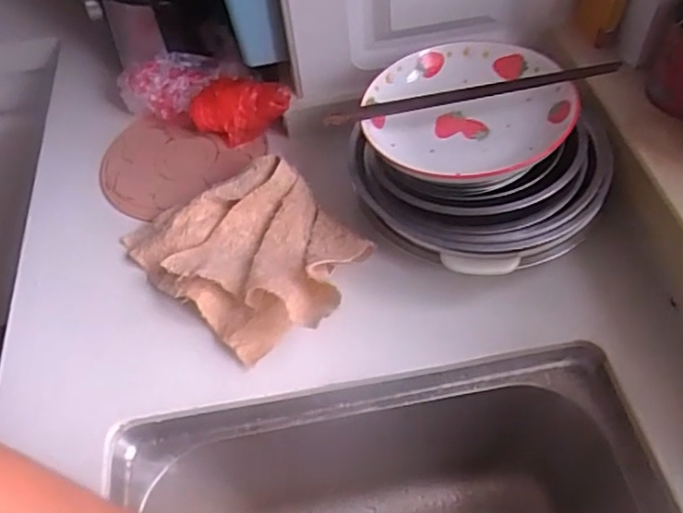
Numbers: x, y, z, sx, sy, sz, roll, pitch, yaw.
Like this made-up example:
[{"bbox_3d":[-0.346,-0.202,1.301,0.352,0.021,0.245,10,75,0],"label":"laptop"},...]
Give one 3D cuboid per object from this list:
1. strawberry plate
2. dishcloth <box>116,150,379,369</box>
[{"bbox_3d":[0.110,-0.125,0.560,0.172,0.038,0.174,-4,54,6],"label":"strawberry plate"},{"bbox_3d":[-0.079,-0.011,0.559,0.235,0.056,0.155,33,62,27],"label":"dishcloth"}]

